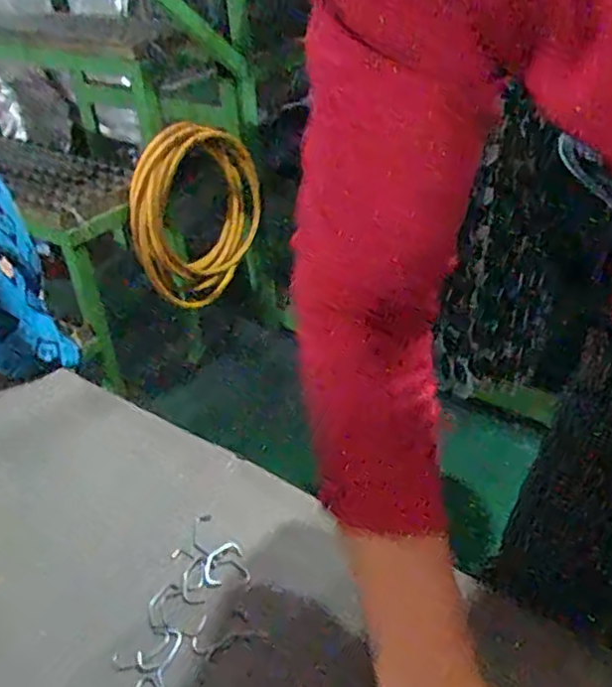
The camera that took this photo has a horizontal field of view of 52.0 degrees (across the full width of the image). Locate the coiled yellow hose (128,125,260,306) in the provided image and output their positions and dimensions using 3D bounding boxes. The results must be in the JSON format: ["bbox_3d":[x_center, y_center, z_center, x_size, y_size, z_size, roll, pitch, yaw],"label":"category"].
[{"bbox_3d":[-0.240,-0.294,1.460,0.043,0.404,0.389,23,43,31],"label":"coiled yellow hose"}]

